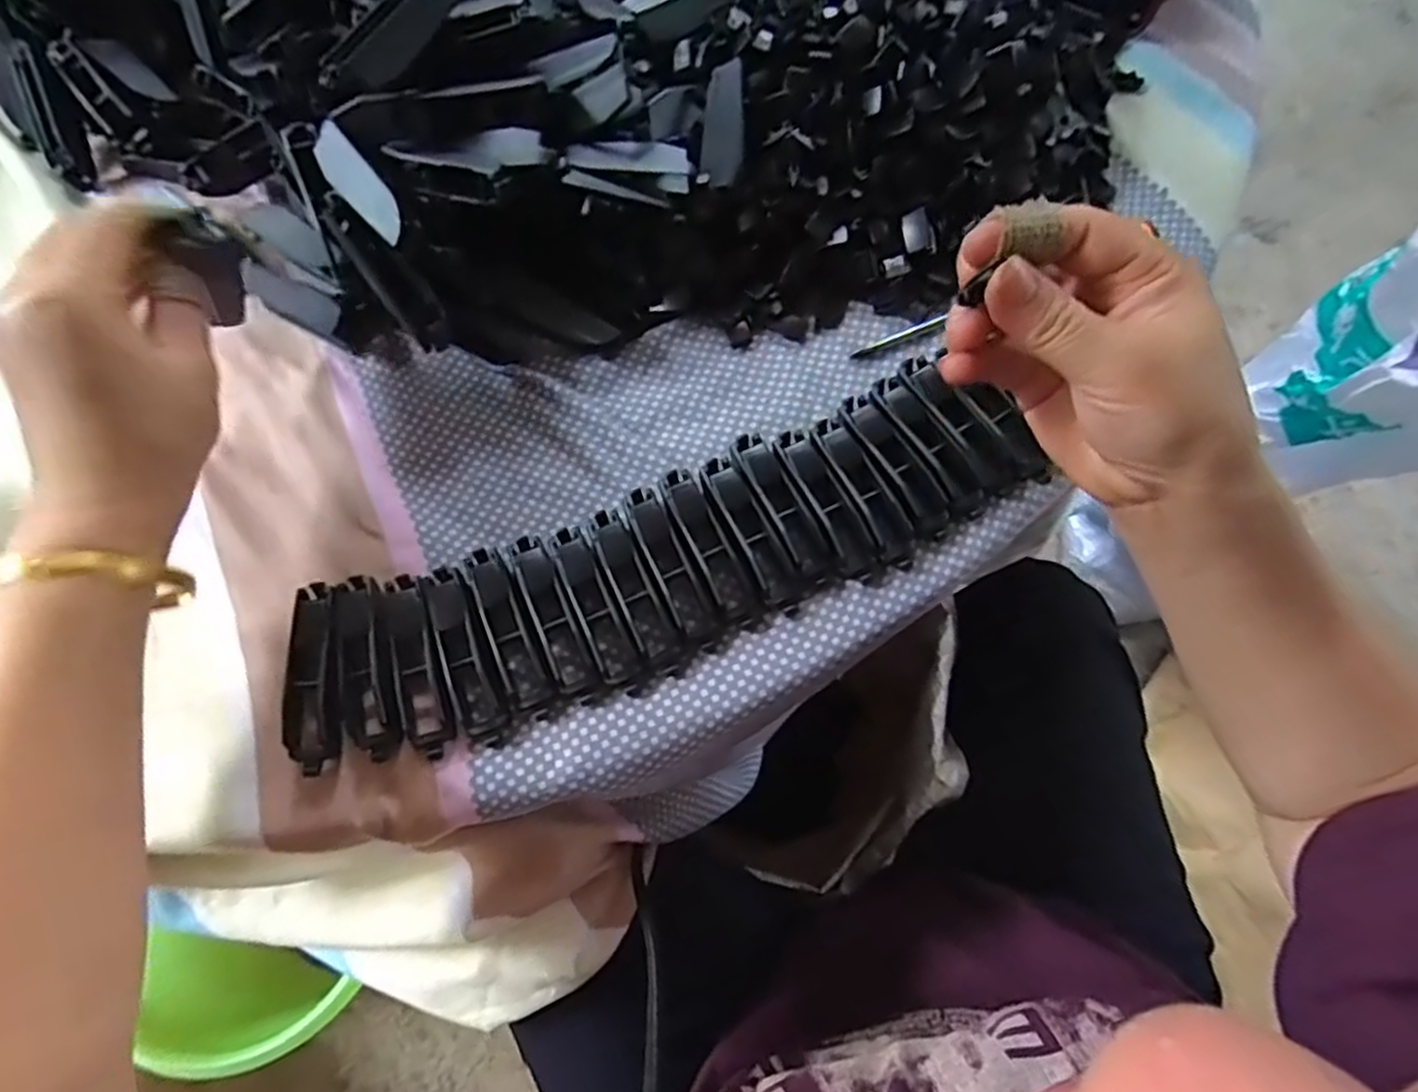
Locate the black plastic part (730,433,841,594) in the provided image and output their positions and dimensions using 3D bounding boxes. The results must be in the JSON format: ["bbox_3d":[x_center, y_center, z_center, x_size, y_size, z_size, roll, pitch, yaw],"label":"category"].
[{"bbox_3d":[0.032,-0.016,0.329,0.019,0.019,0.077,-25,72,-7],"label":"black plastic part"}]

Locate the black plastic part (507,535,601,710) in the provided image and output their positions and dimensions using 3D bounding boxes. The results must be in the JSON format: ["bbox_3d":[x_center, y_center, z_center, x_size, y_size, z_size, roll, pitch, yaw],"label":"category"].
[{"bbox_3d":[-0.065,0.030,0.313,0.018,0.016,0.074,-22,72,-6],"label":"black plastic part"}]

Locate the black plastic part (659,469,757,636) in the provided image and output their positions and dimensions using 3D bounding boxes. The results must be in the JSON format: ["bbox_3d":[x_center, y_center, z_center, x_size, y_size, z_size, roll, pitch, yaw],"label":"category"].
[{"bbox_3d":[0.001,0.001,0.322,0.017,0.018,0.076,-25,84,-7],"label":"black plastic part"}]

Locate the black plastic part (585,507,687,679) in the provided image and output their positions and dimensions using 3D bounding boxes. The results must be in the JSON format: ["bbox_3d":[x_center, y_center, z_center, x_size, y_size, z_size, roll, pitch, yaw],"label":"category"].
[{"bbox_3d":[-0.032,0.020,0.317,0.016,0.018,0.077,-25,72,-7],"label":"black plastic part"}]

